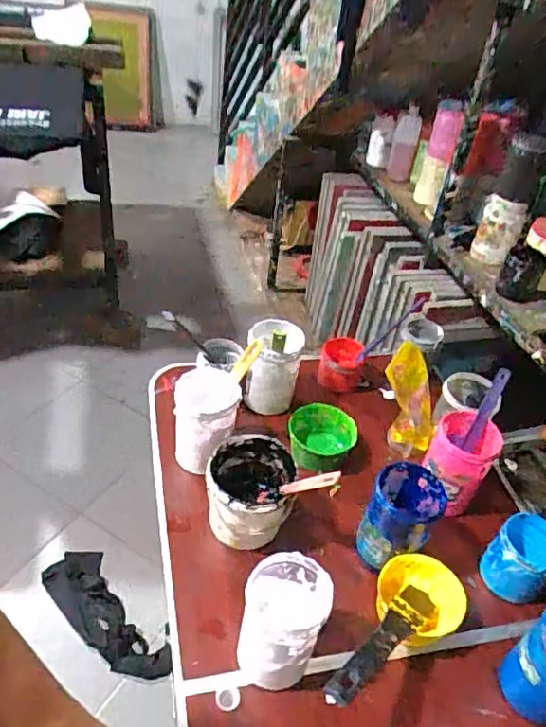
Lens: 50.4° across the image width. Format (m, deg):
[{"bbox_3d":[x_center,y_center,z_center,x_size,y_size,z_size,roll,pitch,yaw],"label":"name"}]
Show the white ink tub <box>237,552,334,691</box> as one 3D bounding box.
[{"bbox_3d":[0.010,0.316,0.702,0.094,0.141,0.101,5,40,-4],"label":"white ink tub"}]

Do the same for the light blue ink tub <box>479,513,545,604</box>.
[{"bbox_3d":[0.354,0.277,0.824,0.084,0.090,0.086,5,40,-4],"label":"light blue ink tub"}]

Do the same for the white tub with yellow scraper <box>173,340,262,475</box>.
[{"bbox_3d":[-0.090,0.077,0.912,0.127,0.182,0.103,1,40,-8],"label":"white tub with yellow scraper"}]

